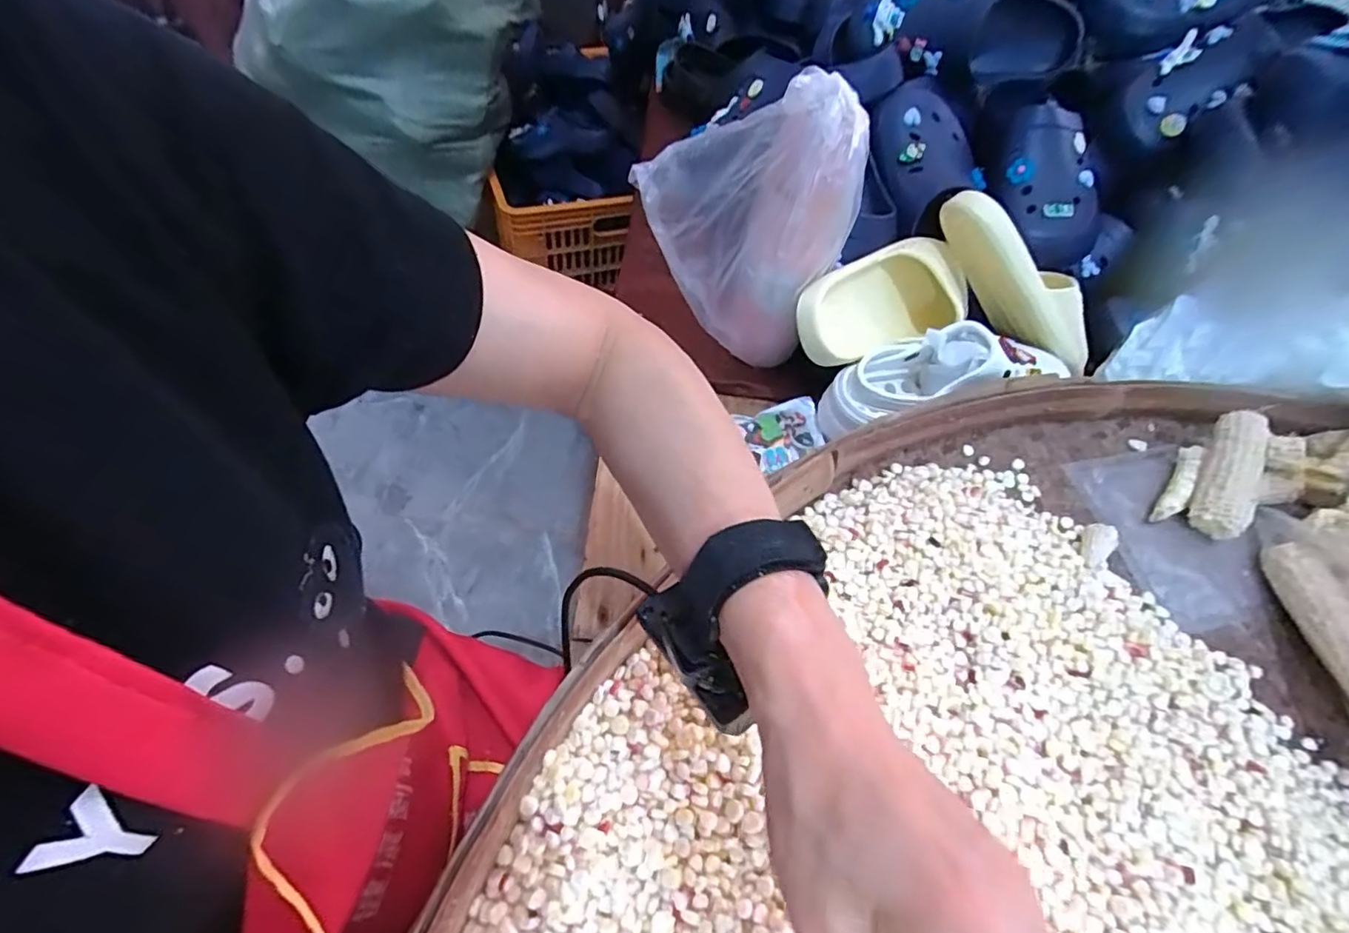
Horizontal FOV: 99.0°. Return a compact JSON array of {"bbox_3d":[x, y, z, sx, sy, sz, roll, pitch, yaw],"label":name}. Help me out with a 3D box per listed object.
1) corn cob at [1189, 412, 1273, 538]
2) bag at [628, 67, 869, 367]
[{"bbox_3d":[0.472,0.007,0.489,0.040,0.039,0.111,27,76,14],"label":"corn cob"},{"bbox_3d":[0.054,-0.210,0.517,0.187,0.234,0.063,21,54,10],"label":"bag"}]

